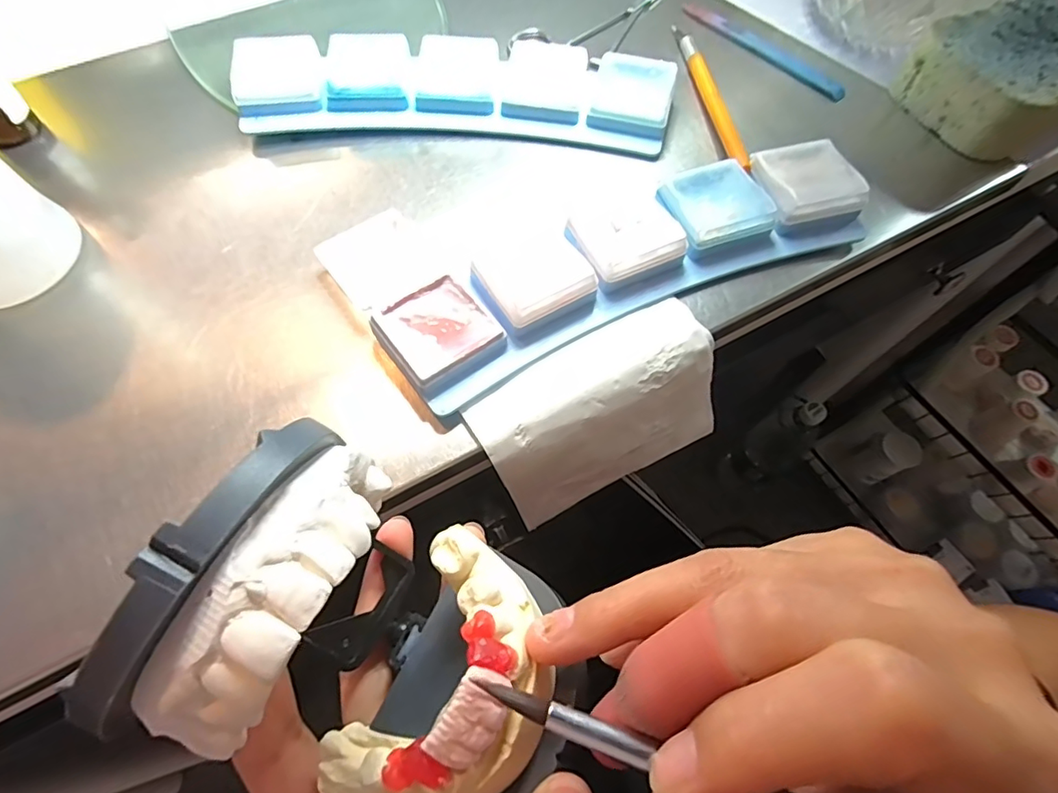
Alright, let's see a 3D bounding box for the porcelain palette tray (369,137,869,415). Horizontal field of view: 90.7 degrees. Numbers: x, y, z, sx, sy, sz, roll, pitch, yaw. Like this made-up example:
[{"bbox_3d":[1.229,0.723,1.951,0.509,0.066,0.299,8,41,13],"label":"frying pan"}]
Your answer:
[{"bbox_3d":[0.047,-0.061,0.227,0.221,0.018,0.061,-22,67,-10],"label":"porcelain palette tray"}]

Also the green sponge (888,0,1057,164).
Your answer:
[{"bbox_3d":[0.268,-0.176,0.281,0.115,0.031,0.076,-26,68,-12],"label":"green sponge"}]

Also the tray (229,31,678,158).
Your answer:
[{"bbox_3d":[-0.037,-0.163,0.276,0.220,0.028,0.059,3,65,1],"label":"tray"}]

